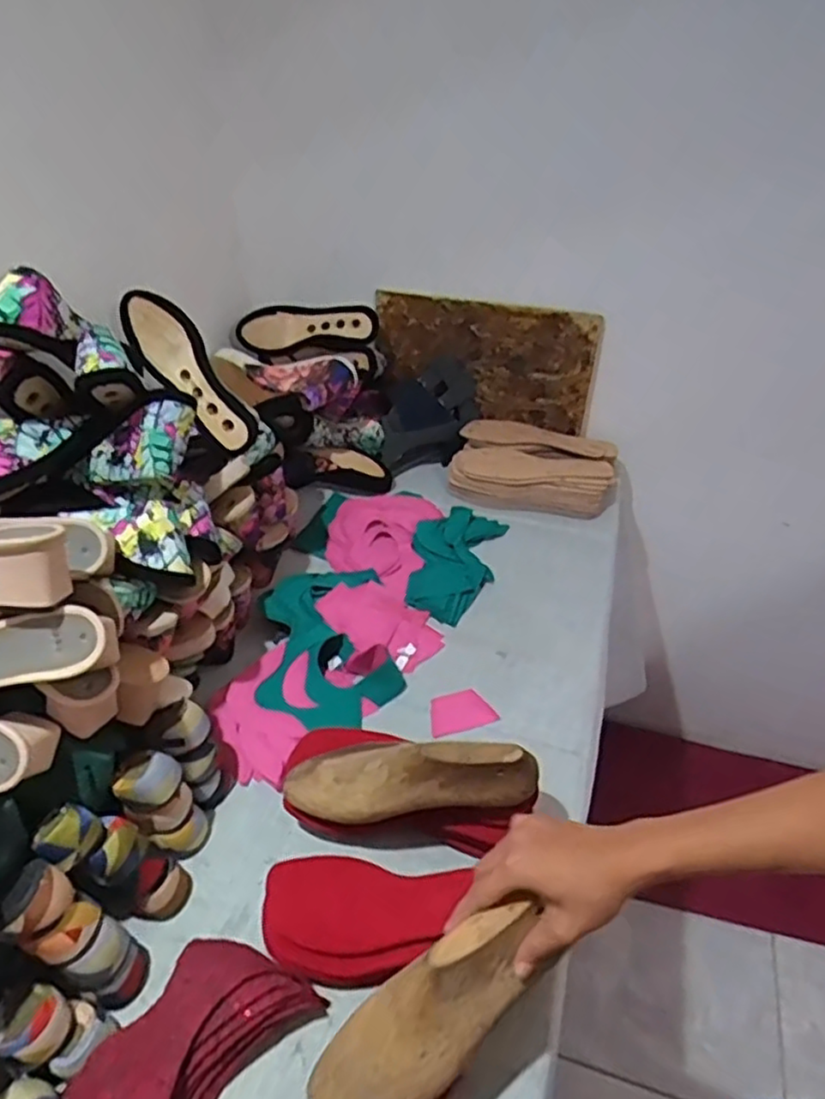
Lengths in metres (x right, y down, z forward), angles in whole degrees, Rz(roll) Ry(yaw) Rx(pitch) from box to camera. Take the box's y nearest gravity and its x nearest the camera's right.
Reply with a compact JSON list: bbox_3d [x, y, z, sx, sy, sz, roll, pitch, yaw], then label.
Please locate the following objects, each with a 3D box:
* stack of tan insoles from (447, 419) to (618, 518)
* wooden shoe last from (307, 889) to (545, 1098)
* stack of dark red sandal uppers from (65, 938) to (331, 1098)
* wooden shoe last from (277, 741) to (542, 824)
[{"bbox_3d":[0.201,-0.137,1.140,0.263,0.066,0.162,9,42,12],"label":"stack of tan insoles"},{"bbox_3d":[0.005,0.334,0.484,0.203,0.068,0.075,-47,50,4],"label":"wooden shoe last"},{"bbox_3d":[-0.185,0.416,0.537,0.128,0.048,0.206,21,46,24],"label":"stack of dark red sandal uppers"},{"bbox_3d":[-0.009,0.213,0.640,0.241,0.083,0.064,-10,39,16],"label":"wooden shoe last"}]

